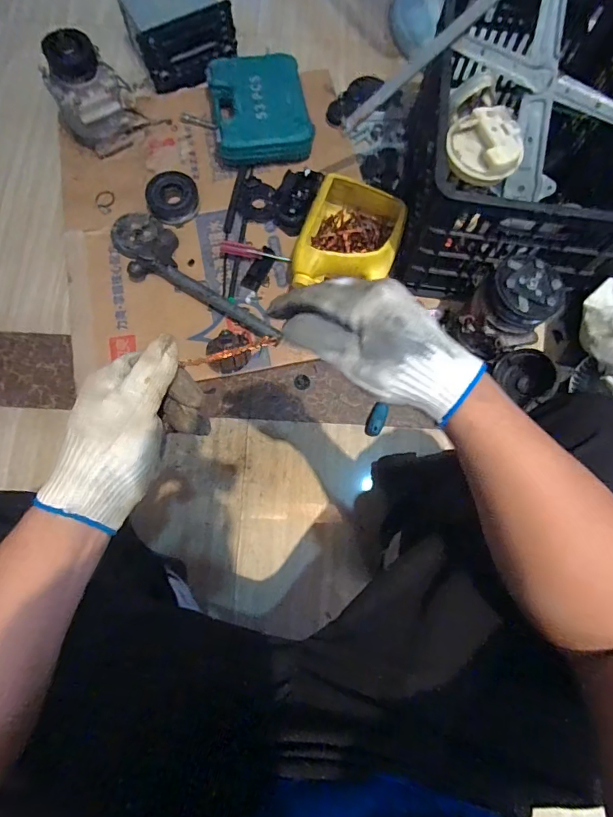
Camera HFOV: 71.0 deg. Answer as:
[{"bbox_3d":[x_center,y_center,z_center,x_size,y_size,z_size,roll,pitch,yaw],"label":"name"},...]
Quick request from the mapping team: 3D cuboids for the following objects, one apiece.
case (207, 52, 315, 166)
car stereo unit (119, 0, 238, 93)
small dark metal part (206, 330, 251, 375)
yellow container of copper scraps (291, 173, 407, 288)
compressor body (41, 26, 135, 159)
[{"bbox_3d":[-0.101,-0.645,0.926,0.205,0.050,0.249,-12,77,-5],"label":"case"},{"bbox_3d":[-0.288,-0.860,0.975,0.218,0.106,0.210,-26,76,-8],"label":"car stereo unit"},{"bbox_3d":[-0.146,-0.099,0.797,0.075,0.073,0.061,8,74,1],"label":"small dark metal part"},{"bbox_3d":[0.085,-0.321,0.833,0.175,0.099,0.211,21,75,5],"label":"yellow container of copper scraps"},{"bbox_3d":[-0.442,-0.639,0.875,0.151,0.193,0.122,-24,76,-7],"label":"compressor body"}]

